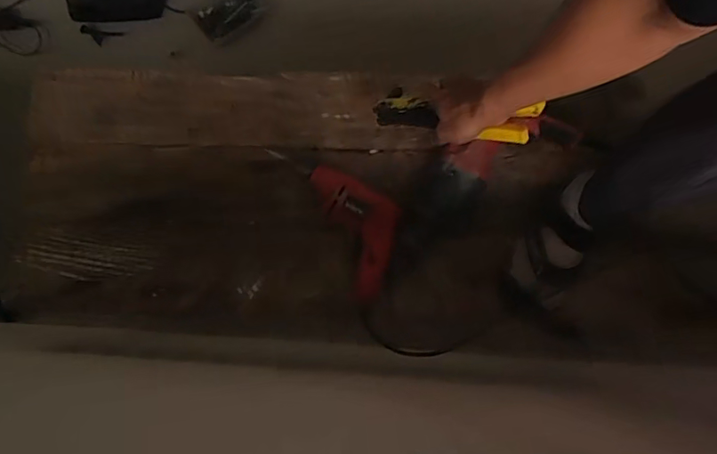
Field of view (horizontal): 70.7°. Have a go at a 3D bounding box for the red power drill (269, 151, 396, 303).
[{"bbox_3d":[0.009,-0.007,0.835,0.104,0.078,0.233,-22,80,-2],"label":"red power drill"}]

